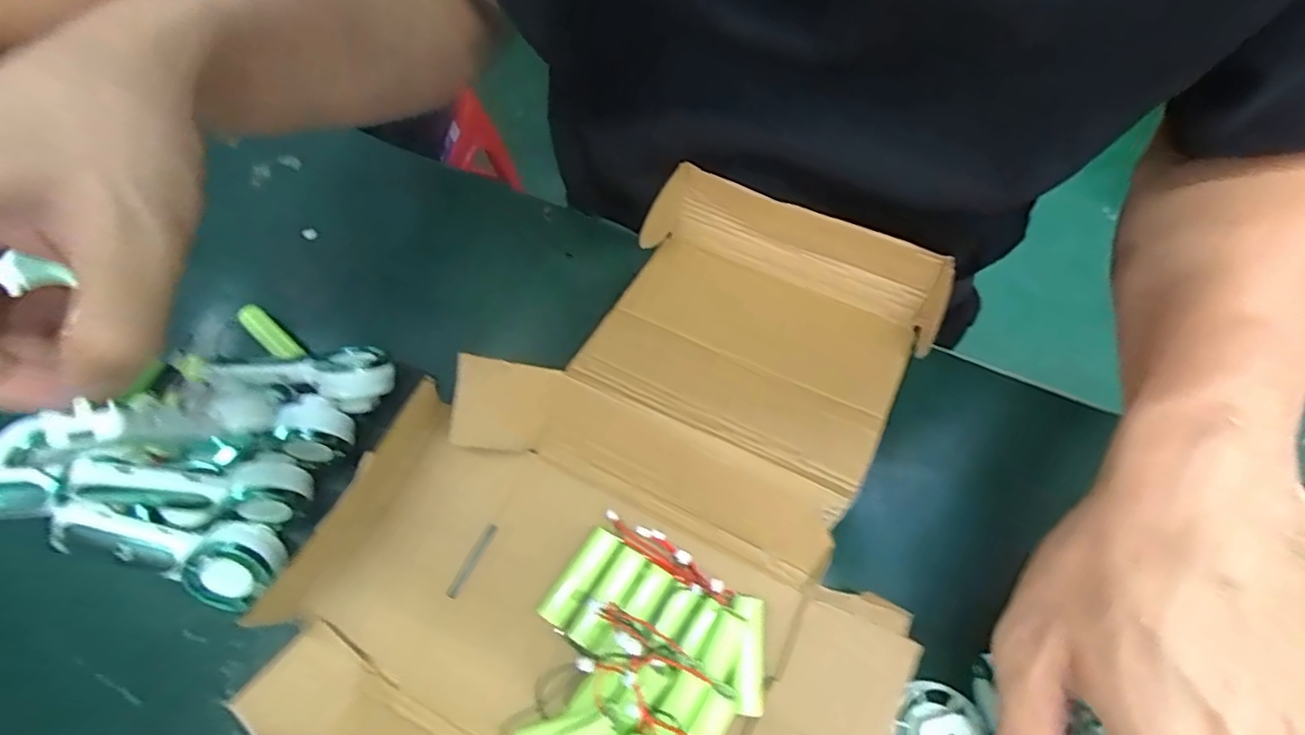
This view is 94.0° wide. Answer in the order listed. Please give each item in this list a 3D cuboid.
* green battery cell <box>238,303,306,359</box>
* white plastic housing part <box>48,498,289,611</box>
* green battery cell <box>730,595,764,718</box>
[{"bbox_3d":[-0.222,-0.021,0.351,0.044,0.010,0.012,44,75,2],"label":"green battery cell"},{"bbox_3d":[-0.225,0.086,0.284,0.094,0.020,0.038,19,68,-14],"label":"white plastic housing part"},{"bbox_3d":[0.043,0.131,0.278,0.014,0.012,0.049,3,68,3],"label":"green battery cell"}]

